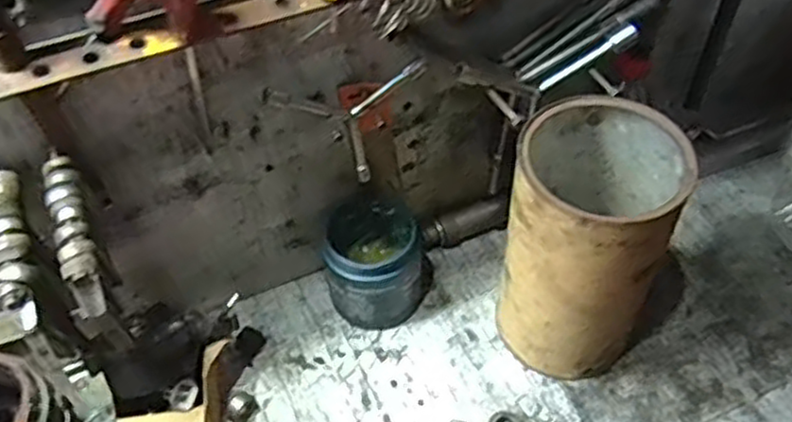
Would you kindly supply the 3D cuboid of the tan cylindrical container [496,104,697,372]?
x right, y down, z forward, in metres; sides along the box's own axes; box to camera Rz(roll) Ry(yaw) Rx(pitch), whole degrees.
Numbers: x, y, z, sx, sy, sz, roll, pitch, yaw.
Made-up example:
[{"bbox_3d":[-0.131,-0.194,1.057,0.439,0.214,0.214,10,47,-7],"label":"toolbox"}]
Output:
[{"bbox_3d":[0.162,0.038,0.624,0.121,0.241,0.129,-1,49,1],"label":"tan cylindrical container"}]

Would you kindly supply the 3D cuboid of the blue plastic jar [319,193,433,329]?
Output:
[{"bbox_3d":[-0.020,0.049,0.710,0.092,0.102,0.094,-1,49,1],"label":"blue plastic jar"}]

